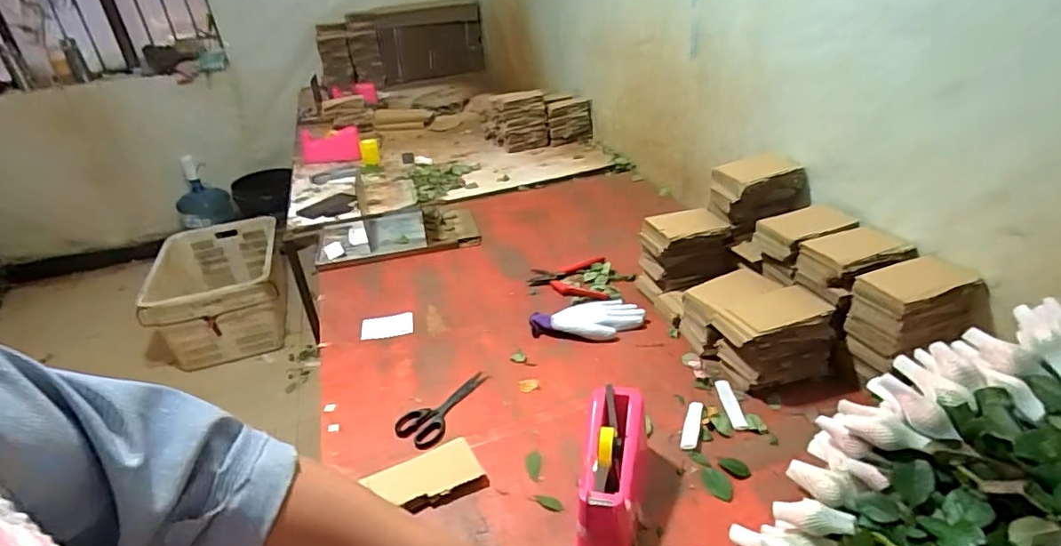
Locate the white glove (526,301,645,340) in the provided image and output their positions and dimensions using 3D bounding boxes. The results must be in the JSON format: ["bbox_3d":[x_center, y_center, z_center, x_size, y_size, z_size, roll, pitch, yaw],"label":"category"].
[{"bbox_3d":[0.103,0.085,1.015,0.202,0.029,0.084,-6,32,0],"label":"white glove"}]

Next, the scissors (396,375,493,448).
[{"bbox_3d":[-0.135,0.205,0.878,0.075,0.012,0.171,15,37,29],"label":"scissors"}]

